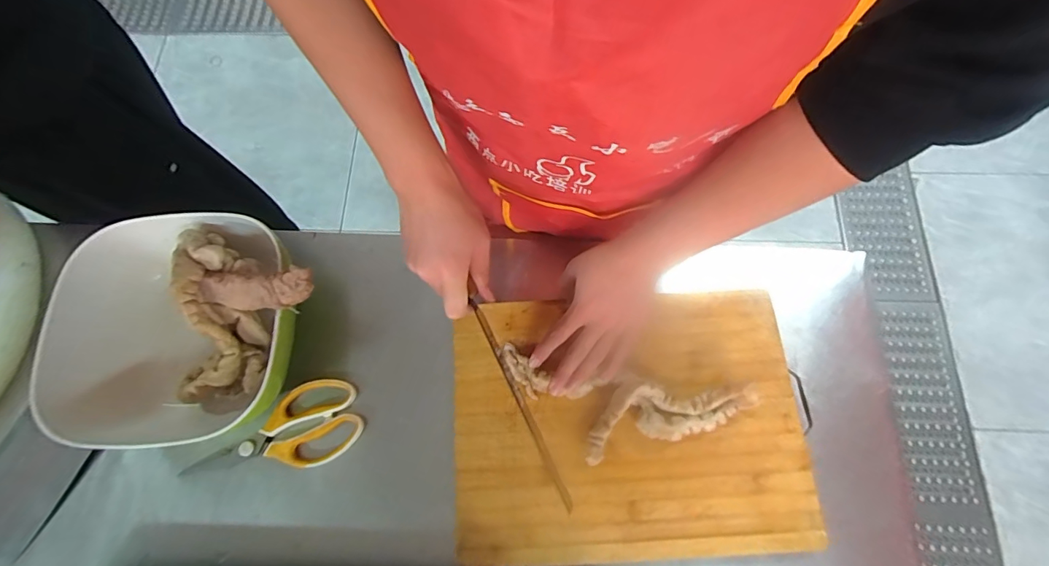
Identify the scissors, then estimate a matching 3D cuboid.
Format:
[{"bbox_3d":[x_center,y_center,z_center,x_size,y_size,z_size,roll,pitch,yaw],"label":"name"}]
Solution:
[{"bbox_3d":[-0.288,0.171,0.519,0.195,0.021,0.092,-11,73,-2],"label":"scissors"}]

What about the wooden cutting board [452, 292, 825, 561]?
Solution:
[{"bbox_3d":[0.109,0.145,0.491,0.370,0.030,0.268,-3,72,0],"label":"wooden cutting board"}]

